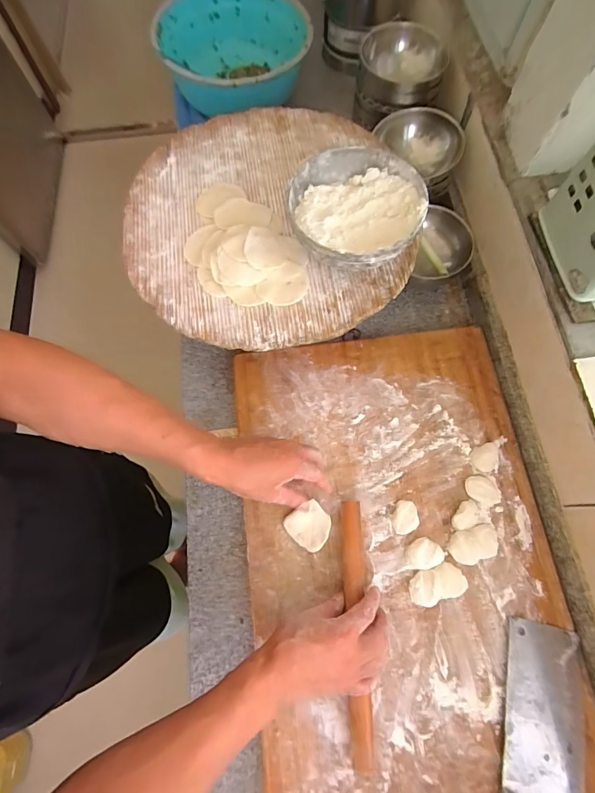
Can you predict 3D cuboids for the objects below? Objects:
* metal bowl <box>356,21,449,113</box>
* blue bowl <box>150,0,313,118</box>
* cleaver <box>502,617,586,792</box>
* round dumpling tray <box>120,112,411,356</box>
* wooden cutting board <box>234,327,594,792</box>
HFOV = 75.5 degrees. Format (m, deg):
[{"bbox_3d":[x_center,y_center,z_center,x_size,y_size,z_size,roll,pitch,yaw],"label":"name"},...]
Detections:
[{"bbox_3d":[0.169,-0.535,0.626,0.129,0.064,0.129,0,71,0],"label":"metal bowl"},{"bbox_3d":[-0.112,-0.660,0.745,0.272,0.139,0.278,0,71,0],"label":"blue bowl"},{"bbox_3d":[0.272,0.407,0.422,0.086,0.019,0.274,12,72,4],"label":"cleaver"},{"bbox_3d":[-0.054,-0.254,0.551,0.374,0.024,0.392,-11,72,-4],"label":"round dumpling tray"},{"bbox_3d":[0.129,0.193,0.513,0.385,0.039,0.576,-6,71,-2],"label":"wooden cutting board"}]

